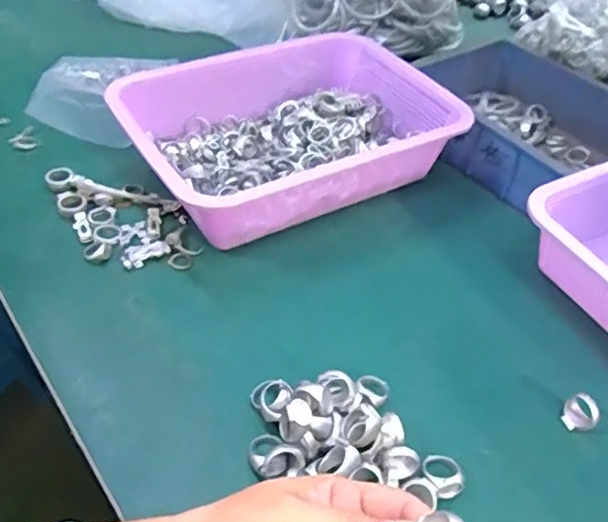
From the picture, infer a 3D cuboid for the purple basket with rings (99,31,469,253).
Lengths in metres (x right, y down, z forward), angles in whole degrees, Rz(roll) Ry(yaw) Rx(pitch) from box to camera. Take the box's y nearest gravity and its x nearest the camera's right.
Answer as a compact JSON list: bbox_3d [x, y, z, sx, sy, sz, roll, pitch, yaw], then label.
[{"bbox_3d":[-0.008,-0.133,0.613,0.300,0.075,0.214,-22,51,-24],"label":"purple basket with rings"}]

